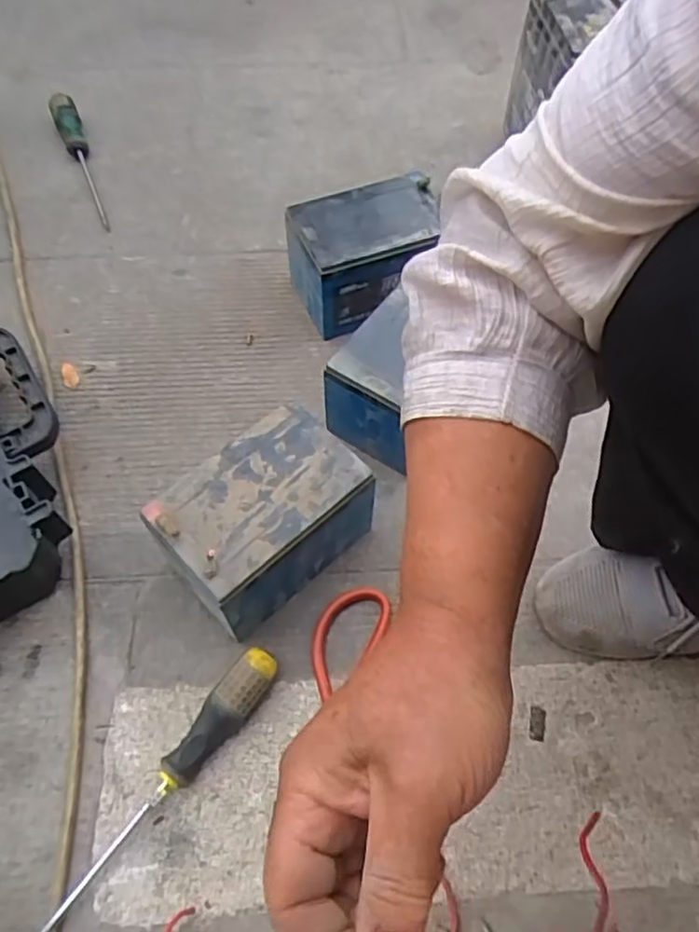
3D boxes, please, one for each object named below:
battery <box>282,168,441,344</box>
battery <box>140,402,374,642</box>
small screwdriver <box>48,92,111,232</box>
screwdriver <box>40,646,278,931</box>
[{"bbox_3d":[0.019,-0.215,0.678,0.148,0.098,0.108,-18,61,-9],"label":"battery"},{"bbox_3d":[-0.066,0.047,0.526,0.152,0.104,0.105,-40,67,-20],"label":"battery"},{"bbox_3d":[-0.332,-0.385,0.815,0.031,0.030,0.244,-22,62,-11],"label":"small screwdriver"},{"bbox_3d":[-0.142,0.234,0.462,0.030,0.034,0.252,36,67,19],"label":"screwdriver"}]

